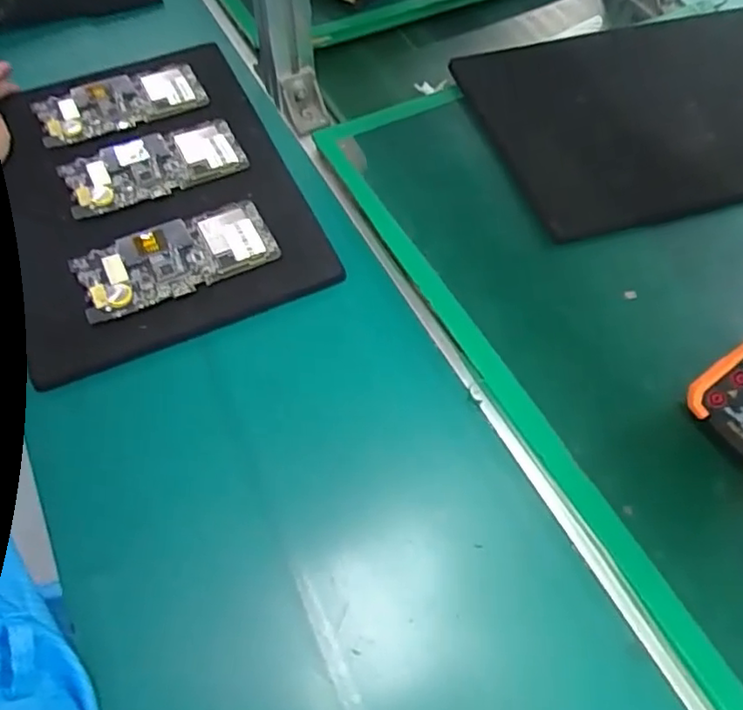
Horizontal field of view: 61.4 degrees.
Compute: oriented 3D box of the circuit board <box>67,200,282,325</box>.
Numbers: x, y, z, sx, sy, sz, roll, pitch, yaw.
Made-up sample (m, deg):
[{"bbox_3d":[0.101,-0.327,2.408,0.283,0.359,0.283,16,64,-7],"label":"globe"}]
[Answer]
[{"bbox_3d":[-0.161,-0.081,0.520,0.157,0.005,0.075,-21,65,-13],"label":"circuit board"}]

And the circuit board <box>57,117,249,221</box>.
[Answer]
[{"bbox_3d":[-0.201,-0.177,0.583,0.159,0.013,0.085,-23,61,-13],"label":"circuit board"}]

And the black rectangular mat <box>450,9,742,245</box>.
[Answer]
[{"bbox_3d":[0.276,-0.239,0.603,0.327,0.022,0.256,-16,58,-6],"label":"black rectangular mat"}]

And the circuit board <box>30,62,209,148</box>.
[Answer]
[{"bbox_3d":[-0.251,-0.254,0.630,0.160,0.010,0.078,-23,62,-13],"label":"circuit board"}]

